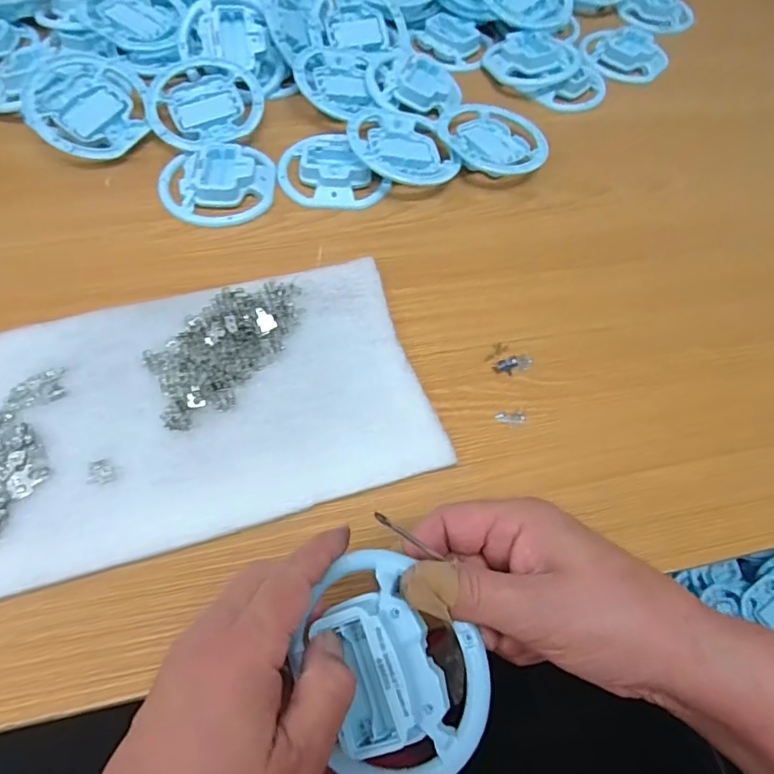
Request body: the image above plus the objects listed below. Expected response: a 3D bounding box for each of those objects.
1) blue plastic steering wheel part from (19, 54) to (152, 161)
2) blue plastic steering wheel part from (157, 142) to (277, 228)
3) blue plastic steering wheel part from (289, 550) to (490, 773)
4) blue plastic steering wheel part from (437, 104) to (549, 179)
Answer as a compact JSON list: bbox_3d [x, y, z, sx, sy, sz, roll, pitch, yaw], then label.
[{"bbox_3d":[-0.268,-0.254,0.491,0.098,0.020,0.109,22,64,-13],"label":"blue plastic steering wheel part"},{"bbox_3d":[-0.145,-0.177,0.468,0.097,0.017,0.086,-14,61,-11],"label":"blue plastic steering wheel part"},{"bbox_3d":[0.001,0.129,0.245,0.080,0.027,0.099,-32,79,2],"label":"blue plastic steering wheel part"},{"bbox_3d":[0.099,-0.231,0.512,0.102,0.022,0.092,25,61,11],"label":"blue plastic steering wheel part"}]

